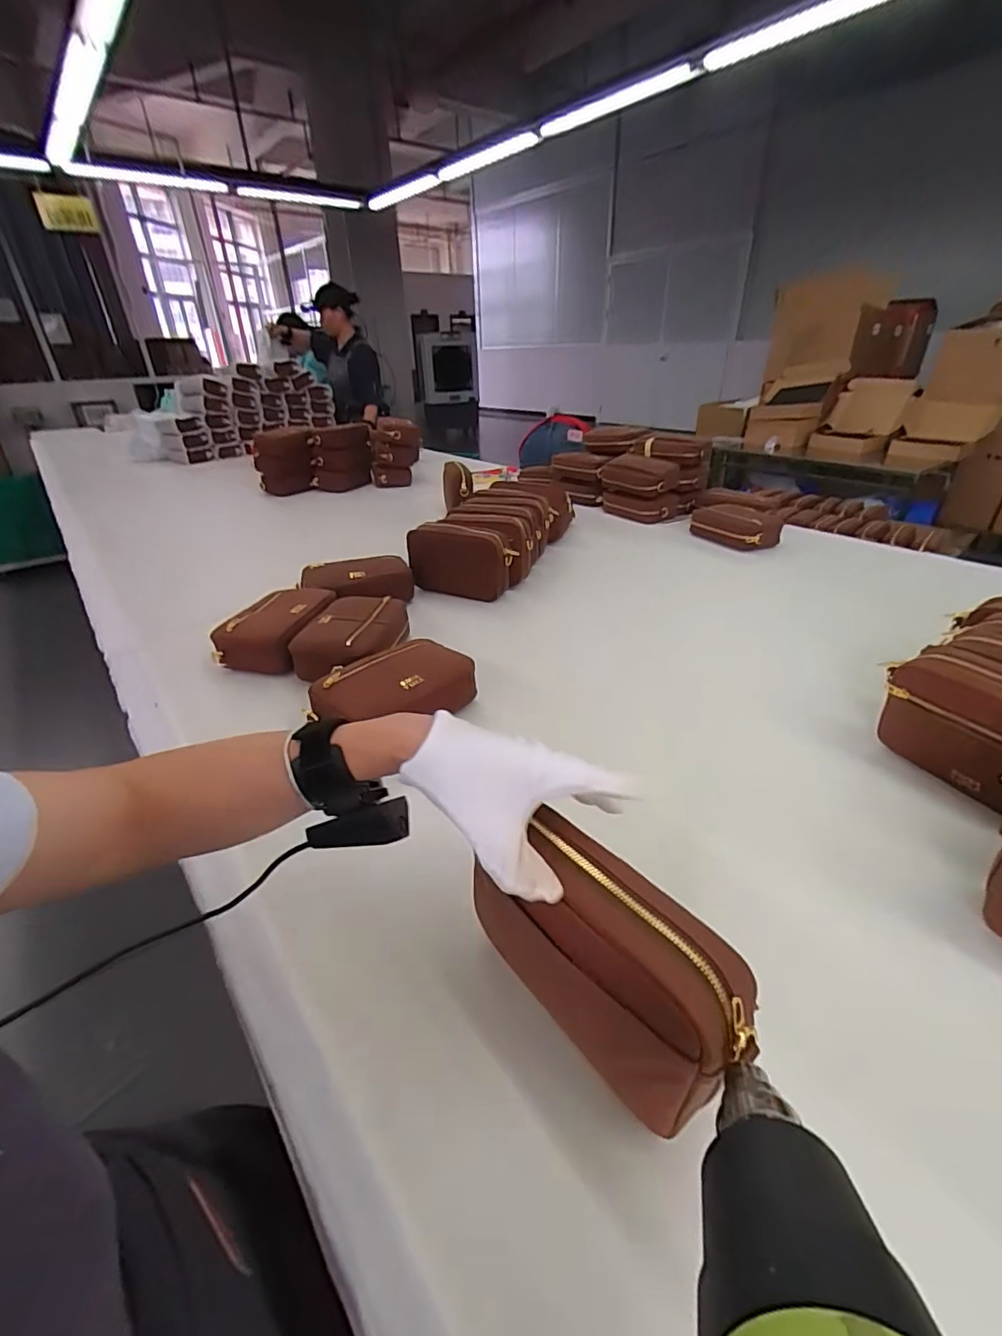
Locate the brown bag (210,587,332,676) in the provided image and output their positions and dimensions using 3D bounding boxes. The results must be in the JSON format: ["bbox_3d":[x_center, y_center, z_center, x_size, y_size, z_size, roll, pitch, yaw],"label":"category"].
[{"bbox_3d":[-0.342,-0.062,0.844,0.121,0.068,0.181,4,32,10],"label":"brown bag"}]

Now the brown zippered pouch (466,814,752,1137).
[{"bbox_3d":[0.061,0.176,0.335,0.075,0.091,0.172,-26,39,-33],"label":"brown zippered pouch"}]

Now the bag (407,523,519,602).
[{"bbox_3d":[-0.073,-0.195,1.018,0.207,0.142,0.045,10,34,18],"label":"bag"}]

